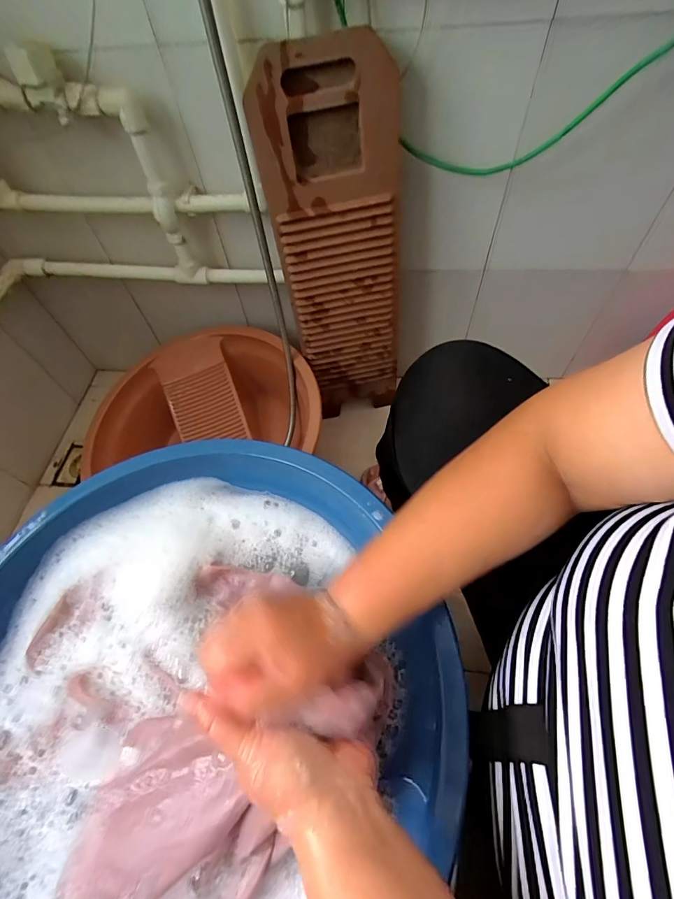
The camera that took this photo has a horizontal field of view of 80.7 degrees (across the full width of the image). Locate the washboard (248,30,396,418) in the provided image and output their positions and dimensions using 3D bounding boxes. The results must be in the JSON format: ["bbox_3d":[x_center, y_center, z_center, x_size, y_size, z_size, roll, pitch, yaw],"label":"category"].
[{"bbox_3d":[0.017,-0.291,0.713,0.200,0.638,0.046,-12,54,2],"label":"washboard"}]

